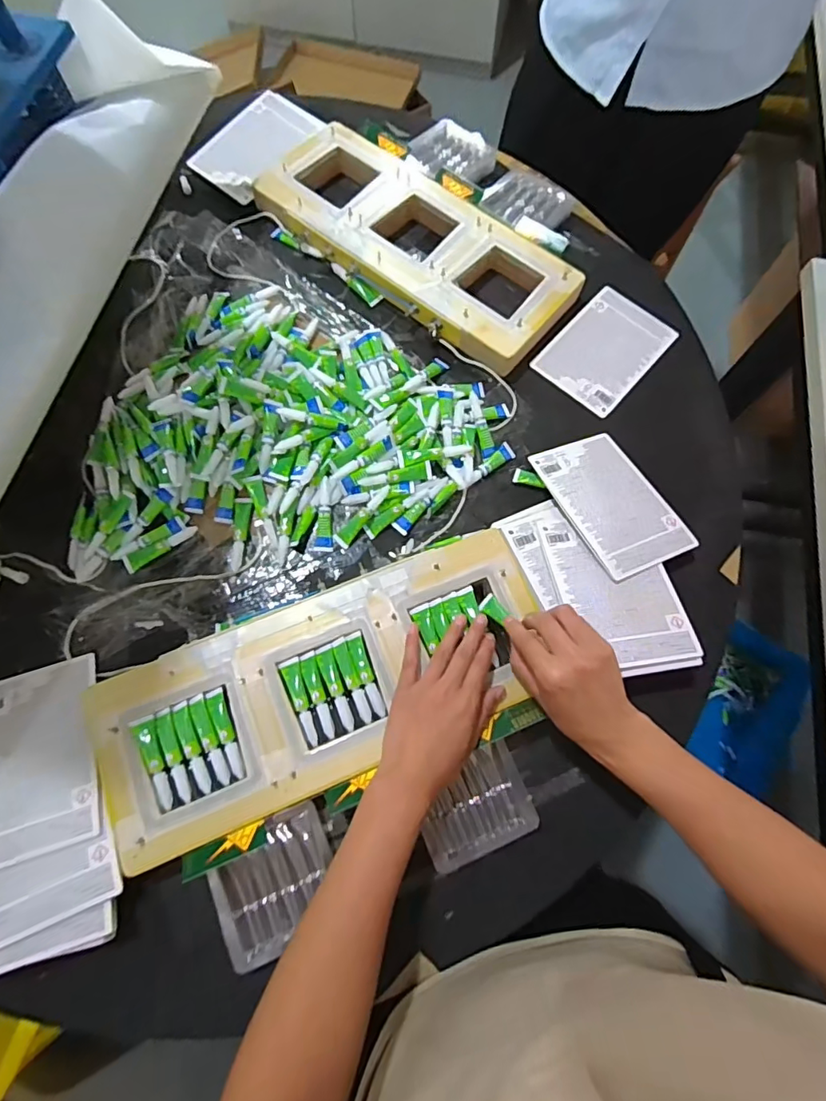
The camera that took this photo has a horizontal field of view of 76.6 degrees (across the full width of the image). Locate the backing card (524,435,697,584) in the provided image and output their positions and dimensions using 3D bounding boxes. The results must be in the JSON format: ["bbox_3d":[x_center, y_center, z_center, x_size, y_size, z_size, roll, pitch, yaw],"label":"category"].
[{"bbox_3d":[0.218,-0.056,0.575,0.117,0.006,0.169,-19,63,-19],"label":"backing card"}]

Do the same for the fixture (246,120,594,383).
[{"bbox_3d":[-0.001,-0.403,0.690,0.436,0.048,0.180,35,74,11],"label":"fixture"}]

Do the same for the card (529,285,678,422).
[{"bbox_3d":[0.243,-0.256,0.663,0.117,0.006,0.170,41,76,12],"label":"card"}]

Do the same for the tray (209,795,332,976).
[{"bbox_3d":[-0.119,0.291,0.456,0.103,0.020,0.098,-25,72,-9],"label":"tray"}]

